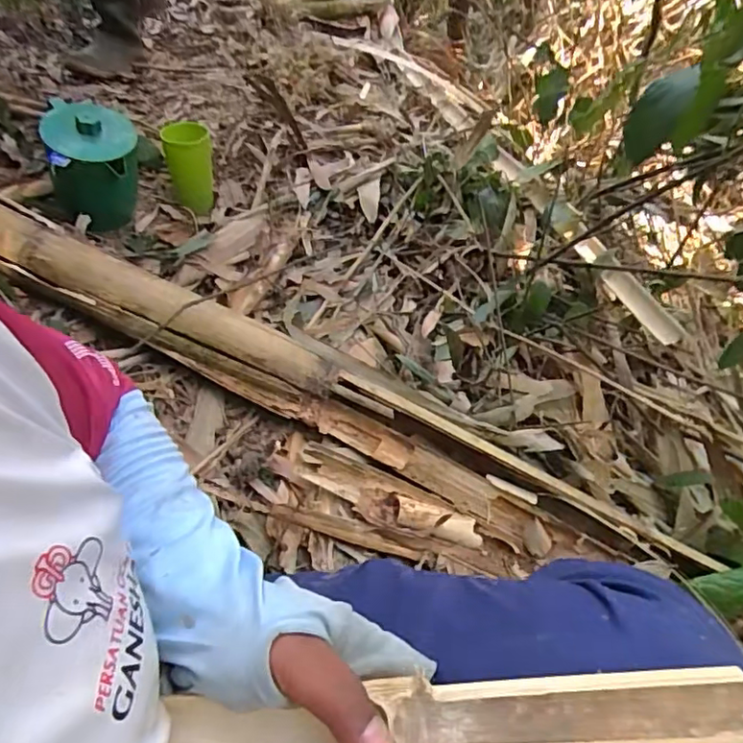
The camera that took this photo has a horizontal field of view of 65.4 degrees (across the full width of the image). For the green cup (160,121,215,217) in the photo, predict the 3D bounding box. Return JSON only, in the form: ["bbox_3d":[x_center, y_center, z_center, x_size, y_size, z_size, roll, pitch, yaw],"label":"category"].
[{"bbox_3d":[-0.296,-0.336,0.962,0.080,0.134,0.089,-25,55,-13],"label":"green cup"}]

